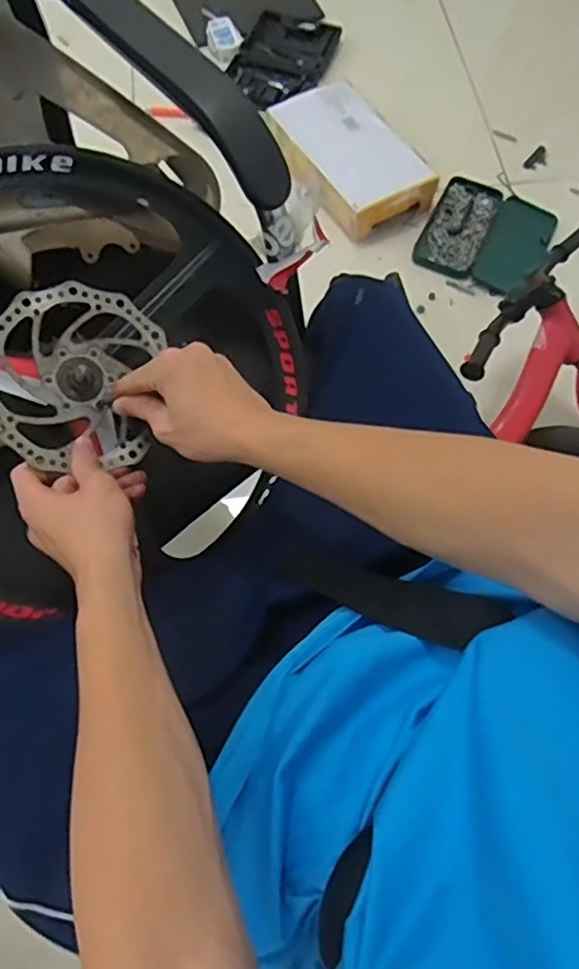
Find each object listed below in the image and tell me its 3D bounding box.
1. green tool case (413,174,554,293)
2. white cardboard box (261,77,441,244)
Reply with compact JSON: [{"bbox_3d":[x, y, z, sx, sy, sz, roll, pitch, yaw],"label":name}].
[{"bbox_3d":[0.405,-0.515,1.341,0.248,0.037,0.269,29,69,10],"label":"green tool case"},{"bbox_3d":[0.134,-0.691,1.358,0.227,0.071,0.346,-24,70,-11],"label":"white cardboard box"}]

